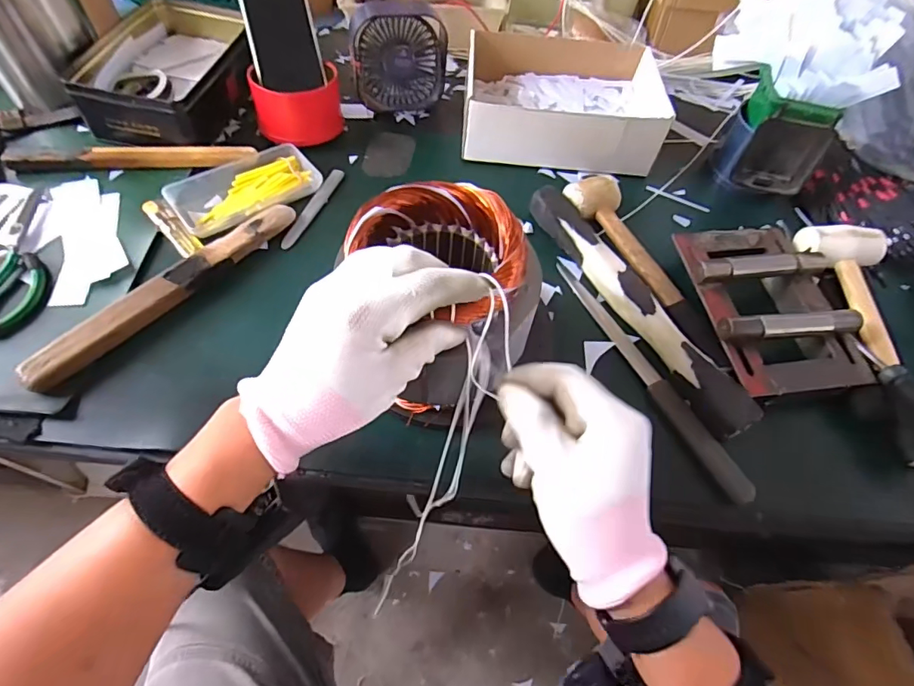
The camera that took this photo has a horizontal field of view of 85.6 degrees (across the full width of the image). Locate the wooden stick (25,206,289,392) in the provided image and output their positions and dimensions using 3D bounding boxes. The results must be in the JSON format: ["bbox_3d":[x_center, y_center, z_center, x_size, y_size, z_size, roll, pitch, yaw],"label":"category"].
[{"bbox_3d":[-0.268,-0.057,0.469,0.028,0.032,0.272,34,62,15],"label":"wooden stick"}]

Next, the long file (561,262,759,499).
[{"bbox_3d":[0.178,0.023,0.479,0.027,0.022,0.283,-23,63,-18],"label":"long file"}]

